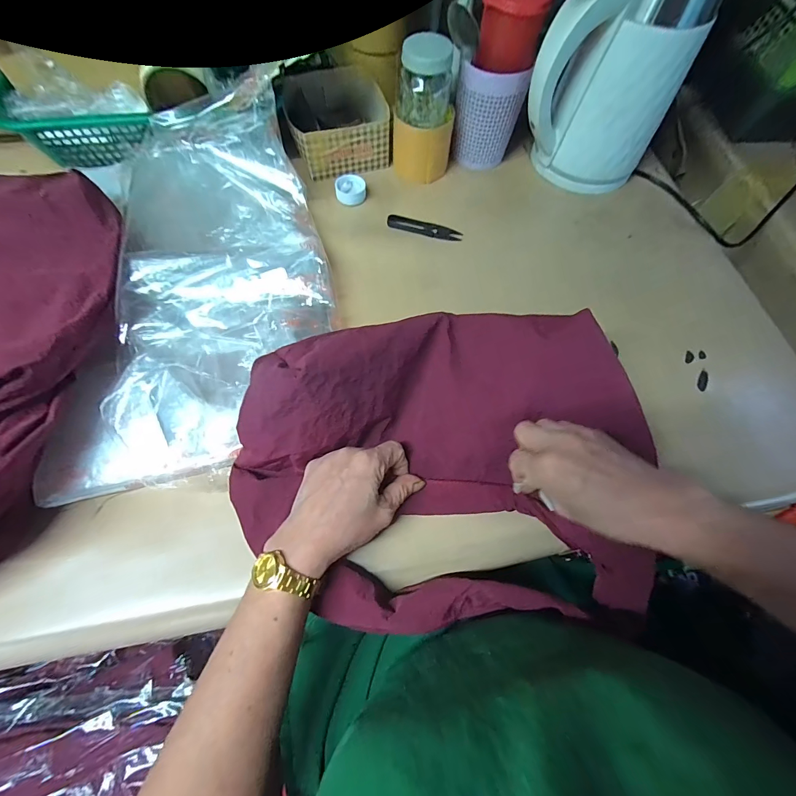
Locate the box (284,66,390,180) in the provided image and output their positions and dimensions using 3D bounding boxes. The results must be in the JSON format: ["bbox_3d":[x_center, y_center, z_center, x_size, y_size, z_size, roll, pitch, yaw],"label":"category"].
[{"bbox_3d":[-0.089,-0.405,0.513,0.131,0.057,0.146,-15,70,-8],"label":"box"}]

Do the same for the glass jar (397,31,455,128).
[{"bbox_3d":[0.033,-0.395,0.437,0.060,0.069,0.060,-37,74,-15],"label":"glass jar"}]

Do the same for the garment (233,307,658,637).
[{"bbox_3d":[0.044,0.059,0.299,0.356,0.112,0.286,-18,70,-9],"label":"garment"}]

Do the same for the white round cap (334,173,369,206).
[{"bbox_3d":[-0.066,-0.294,0.491,0.043,0.013,0.045,1,68,-2],"label":"white round cap"}]

